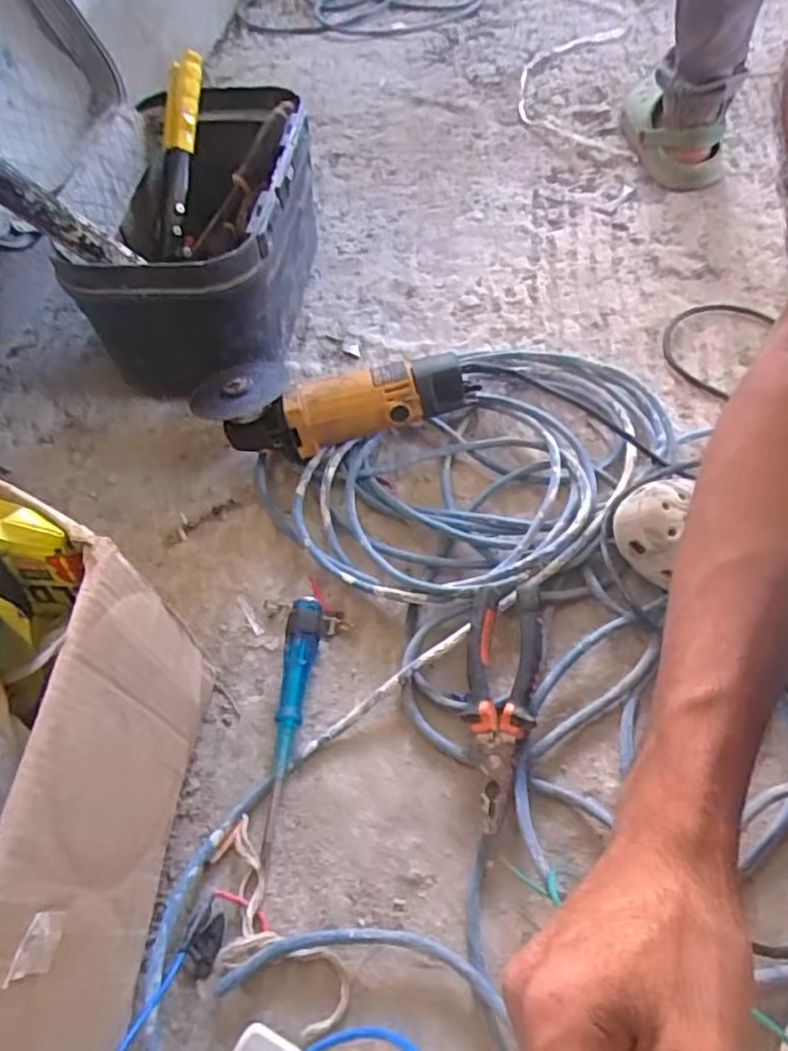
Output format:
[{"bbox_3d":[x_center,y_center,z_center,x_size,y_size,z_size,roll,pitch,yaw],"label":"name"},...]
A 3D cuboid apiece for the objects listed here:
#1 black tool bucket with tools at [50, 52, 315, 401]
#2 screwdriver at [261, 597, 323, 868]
[{"bbox_3d":[-0.202,-0.320,0.759,0.197,0.190,0.333,4,56,6],"label":"black tool bucket with tools"},{"bbox_3d":[-0.079,0.151,0.519,0.026,0.025,0.196,3,63,5],"label":"screwdriver"}]

